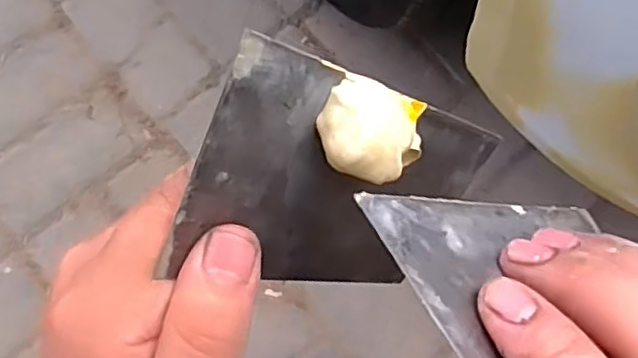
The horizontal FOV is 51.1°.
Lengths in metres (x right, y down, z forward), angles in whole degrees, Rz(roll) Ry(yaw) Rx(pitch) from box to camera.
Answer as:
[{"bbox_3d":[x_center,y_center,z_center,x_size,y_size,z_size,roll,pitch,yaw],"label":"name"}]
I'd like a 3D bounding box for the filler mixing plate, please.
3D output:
[{"bbox_3d":[0.009,0.004,0.219,0.004,0.132,0.071,43,110,37],"label":"filler mixing plate"}]

